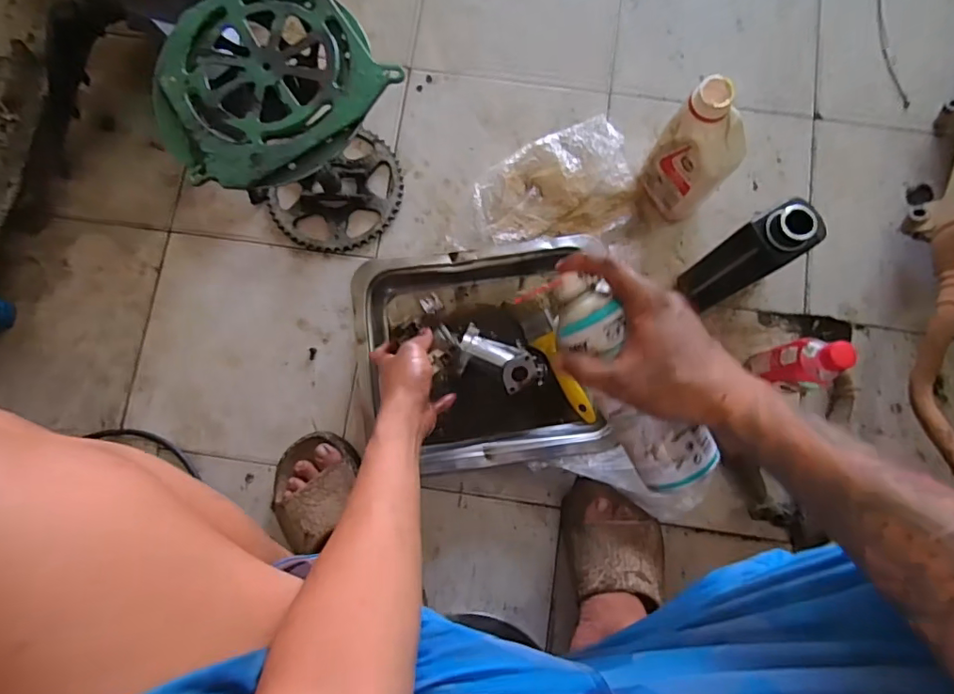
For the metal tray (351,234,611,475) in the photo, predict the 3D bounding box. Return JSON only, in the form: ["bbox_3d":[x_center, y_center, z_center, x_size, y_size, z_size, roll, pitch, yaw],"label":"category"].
[{"bbox_3d":[0.006,0.010,0.678,0.286,0.059,0.270,-6,79,-1],"label":"metal tray"}]

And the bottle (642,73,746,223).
[{"bbox_3d":[0.261,-0.227,0.649,0.090,0.199,0.057,44,84,6],"label":"bottle"}]

